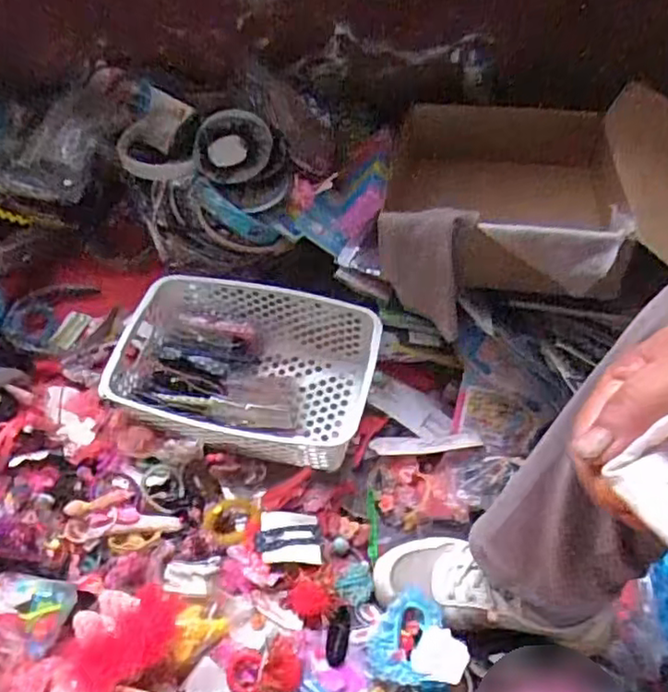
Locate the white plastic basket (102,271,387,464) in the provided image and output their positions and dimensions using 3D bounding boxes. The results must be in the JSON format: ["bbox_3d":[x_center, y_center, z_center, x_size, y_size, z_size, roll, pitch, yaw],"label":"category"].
[{"bbox_3d":[-0.114,0.028,0.779,0.312,0.088,0.198,10,52,3],"label":"white plastic basket"}]

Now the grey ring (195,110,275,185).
[{"bbox_3d":[-0.128,-0.244,0.806,0.098,0.047,0.098,0,78,-2],"label":"grey ring"}]

